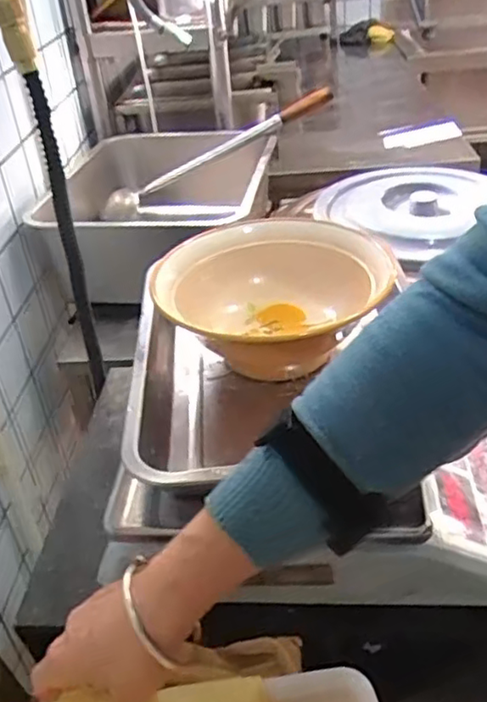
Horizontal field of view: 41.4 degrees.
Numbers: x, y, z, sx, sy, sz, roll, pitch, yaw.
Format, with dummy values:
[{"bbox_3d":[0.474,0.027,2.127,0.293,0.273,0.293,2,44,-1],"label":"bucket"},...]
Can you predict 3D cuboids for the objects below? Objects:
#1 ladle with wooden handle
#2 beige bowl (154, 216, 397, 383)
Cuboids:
[{"bbox_3d":[-0.041,-0.369,1.196,0.484,0.058,0.080,-30,39,-4],"label":"ladle with wooden handle"},{"bbox_3d":[0.025,-0.052,0.610,0.205,0.074,0.177,-29,42,-29],"label":"beige bowl"}]

